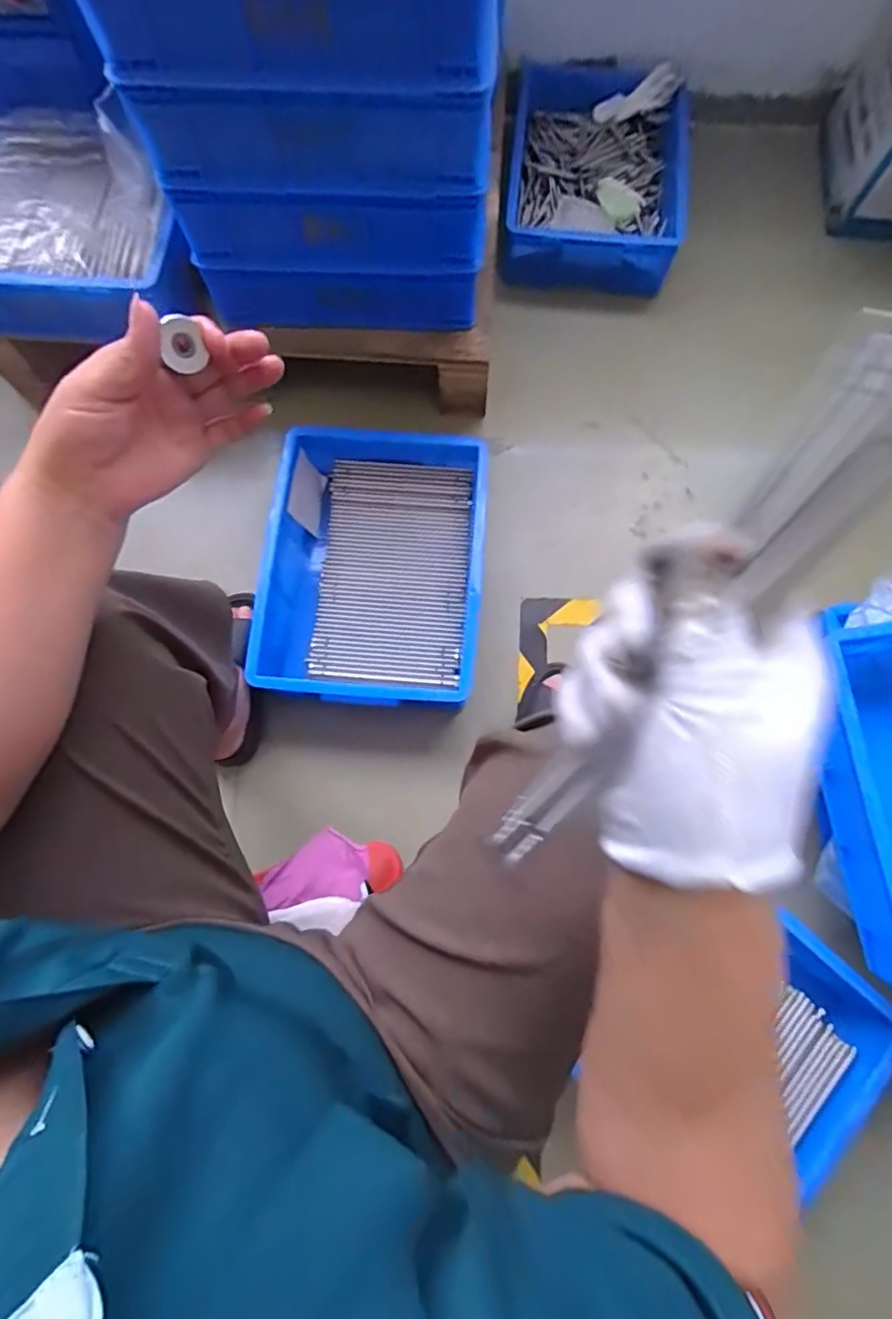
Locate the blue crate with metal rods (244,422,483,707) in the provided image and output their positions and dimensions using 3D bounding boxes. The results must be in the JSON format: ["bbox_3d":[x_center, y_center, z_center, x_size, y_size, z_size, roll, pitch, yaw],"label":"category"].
[{"bbox_3d":[-0.105,-0.134,0.876,0.310,0.135,0.416,4,76,2],"label":"blue crate with metal rods"}]

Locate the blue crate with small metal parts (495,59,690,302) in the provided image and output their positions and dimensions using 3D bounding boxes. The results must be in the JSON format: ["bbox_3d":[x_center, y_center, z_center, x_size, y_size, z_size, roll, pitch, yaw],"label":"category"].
[{"bbox_3d":[0.286,-0.900,1.045,0.318,0.119,0.429,6,76,2],"label":"blue crate with small metal parts"}]

